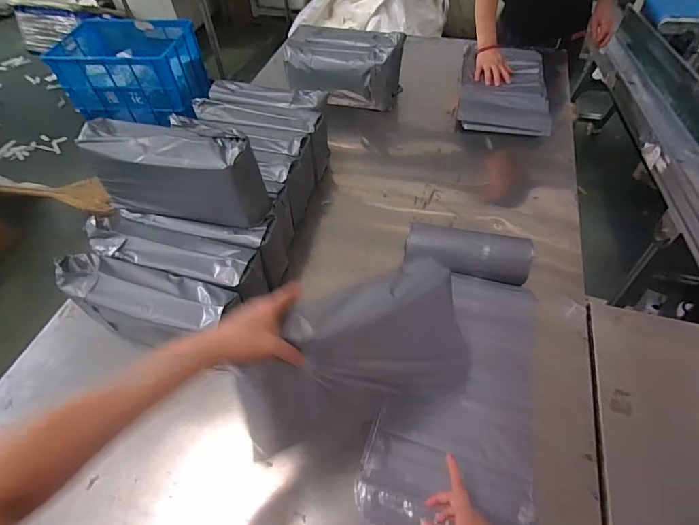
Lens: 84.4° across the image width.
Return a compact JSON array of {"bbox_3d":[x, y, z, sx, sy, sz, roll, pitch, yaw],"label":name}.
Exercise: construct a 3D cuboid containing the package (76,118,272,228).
[{"bbox_3d":[-0.317,-0.163,0.722,0.296,0.165,0.089,6,52,7],"label":"package"}]

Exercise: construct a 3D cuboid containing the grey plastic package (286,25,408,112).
[{"bbox_3d":[-0.014,-0.604,1.208,0.345,0.173,0.181,5,52,7],"label":"grey plastic package"}]

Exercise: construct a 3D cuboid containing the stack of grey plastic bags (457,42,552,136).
[{"bbox_3d":[0.493,-0.566,1.240,0.261,0.060,0.490,7,52,7],"label":"stack of grey plastic bags"}]

